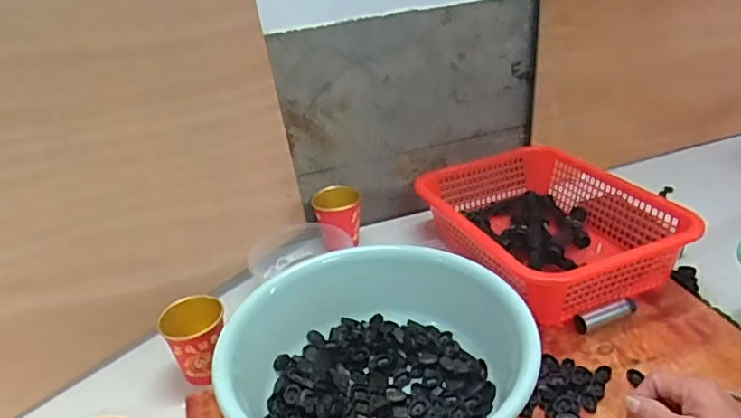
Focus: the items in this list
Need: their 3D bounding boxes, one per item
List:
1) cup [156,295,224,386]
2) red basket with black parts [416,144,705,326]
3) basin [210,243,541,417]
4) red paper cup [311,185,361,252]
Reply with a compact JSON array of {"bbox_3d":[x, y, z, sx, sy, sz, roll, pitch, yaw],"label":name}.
[{"bbox_3d":[-0.200,0.153,0.661,0.071,0.077,0.065,-16,32,-17],"label":"cup"},{"bbox_3d":[0.235,0.019,0.784,0.246,0.100,0.329,-16,33,-16],"label":"red basket with black parts"},{"bbox_3d":[0.007,0.160,0.569,0.269,0.104,0.285,-4,31,3],"label":"basin"},{"bbox_3d":[-0.049,0.015,0.866,0.070,0.081,0.072,-5,30,0],"label":"red paper cup"}]

